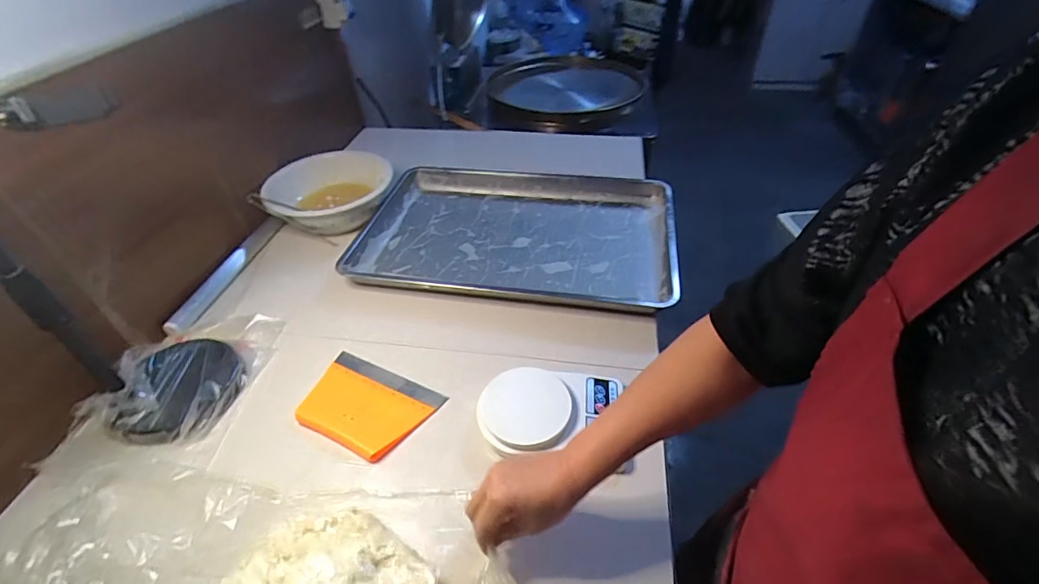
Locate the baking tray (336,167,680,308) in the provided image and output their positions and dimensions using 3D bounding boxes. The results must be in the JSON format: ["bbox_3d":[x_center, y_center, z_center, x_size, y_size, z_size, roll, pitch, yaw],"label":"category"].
[{"bbox_3d":[-0.002,-0.125,0.938,0.599,0.044,0.408,6,42,9],"label":"baking tray"}]

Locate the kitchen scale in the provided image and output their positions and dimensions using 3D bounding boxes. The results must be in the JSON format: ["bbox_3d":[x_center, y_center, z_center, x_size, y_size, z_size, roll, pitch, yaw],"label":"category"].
[{"bbox_3d":[0.042,0.165,0.630,0.193,0.042,0.146,4,42,6],"label":"kitchen scale"}]

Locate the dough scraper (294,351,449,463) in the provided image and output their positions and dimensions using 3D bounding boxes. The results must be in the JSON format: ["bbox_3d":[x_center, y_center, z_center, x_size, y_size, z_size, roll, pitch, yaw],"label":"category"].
[{"bbox_3d":[-0.224,0.156,0.665,0.189,0.018,0.129,19,46,22],"label":"dough scraper"}]

